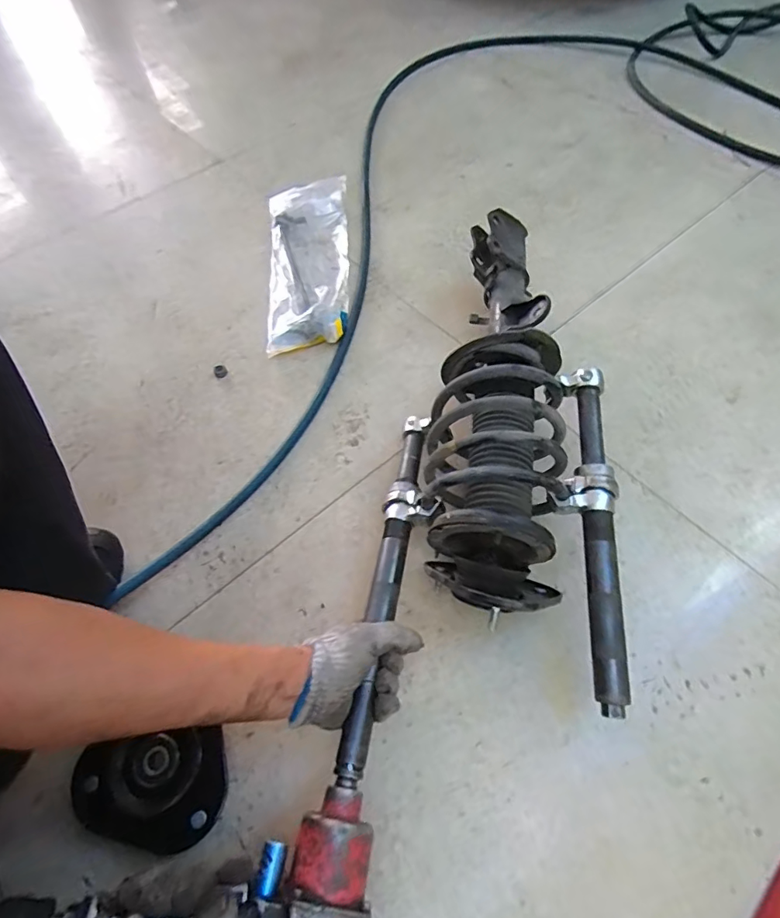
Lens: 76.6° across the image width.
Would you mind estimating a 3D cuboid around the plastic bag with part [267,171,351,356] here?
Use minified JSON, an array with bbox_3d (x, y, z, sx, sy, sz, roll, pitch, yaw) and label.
[{"bbox_3d":[-0.142,-0.356,0.875,0.147,0.034,0.424,-5,59,-2],"label":"plastic bag with part"}]

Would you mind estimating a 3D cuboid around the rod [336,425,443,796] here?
[{"bbox_3d":[0.009,0.117,0.540,0.055,0.031,0.410,9,55,6],"label":"rod"}]

